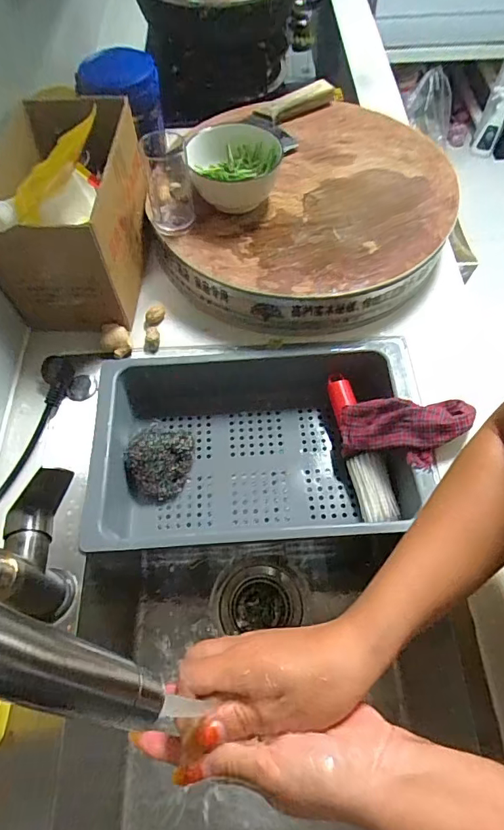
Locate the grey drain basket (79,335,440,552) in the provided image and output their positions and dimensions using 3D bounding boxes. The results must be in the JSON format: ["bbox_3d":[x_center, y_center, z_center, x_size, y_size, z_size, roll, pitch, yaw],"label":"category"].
[{"bbox_3d":[0.007,0.041,0.576,0.387,0.093,0.249,-4,62,-1],"label":"grey drain basket"}]

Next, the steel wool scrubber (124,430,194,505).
[{"bbox_3d":[-0.114,0.062,0.589,0.082,0.044,0.085,-1,62,1],"label":"steel wool scrubber"}]

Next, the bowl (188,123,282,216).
[{"bbox_3d":[-0.020,-0.309,0.593,0.112,0.058,0.113,-1,62,1],"label":"bowl"}]

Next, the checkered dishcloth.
[{"bbox_3d":[0.169,0.019,0.535,0.146,0.038,0.075,-4,57,33],"label":"checkered dishcloth"}]

